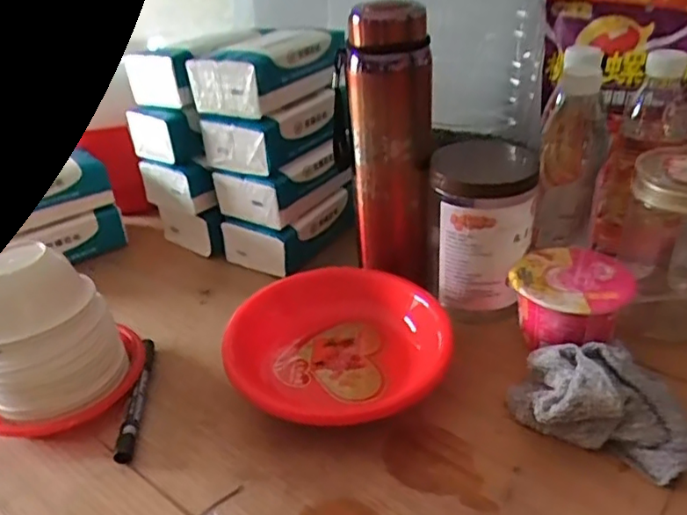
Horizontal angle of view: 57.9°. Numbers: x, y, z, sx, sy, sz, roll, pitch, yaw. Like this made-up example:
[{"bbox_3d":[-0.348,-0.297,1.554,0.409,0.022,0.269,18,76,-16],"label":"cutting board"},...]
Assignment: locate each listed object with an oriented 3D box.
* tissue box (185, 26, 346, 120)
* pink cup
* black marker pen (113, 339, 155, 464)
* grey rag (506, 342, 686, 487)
[{"bbox_3d":[-0.083,-0.201,0.656,0.095,0.058,0.138,17,38,29],"label":"tissue box"},{"bbox_3d":[0.200,0.044,0.556,0.096,0.072,0.094,-3,33,2],"label":"pink cup"},{"bbox_3d":[-0.175,0.118,0.535,0.013,0.017,0.138,-6,33,-2],"label":"black marker pen"},{"bbox_3d":[0.198,0.108,0.474,0.129,0.050,0.086,15,38,27],"label":"grey rag"}]

